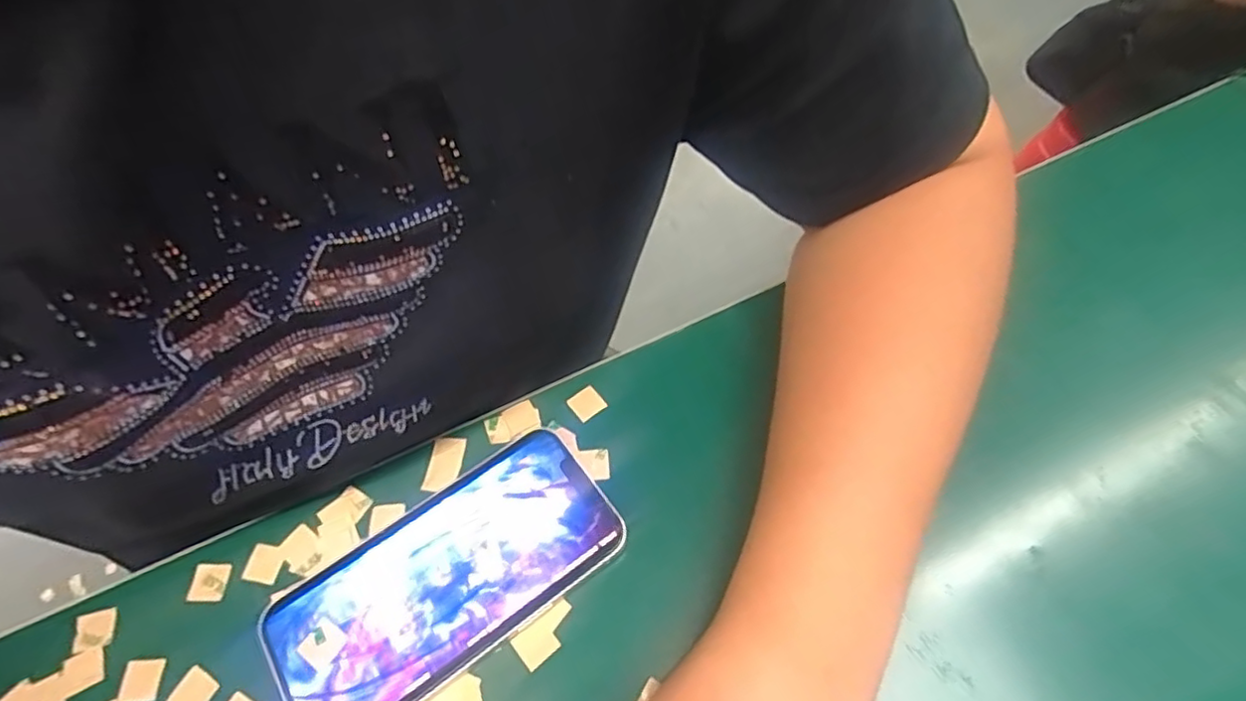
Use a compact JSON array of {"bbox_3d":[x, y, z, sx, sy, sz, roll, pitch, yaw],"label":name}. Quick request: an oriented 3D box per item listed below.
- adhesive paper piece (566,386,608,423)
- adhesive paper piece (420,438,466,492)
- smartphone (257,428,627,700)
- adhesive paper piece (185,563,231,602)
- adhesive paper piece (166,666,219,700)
[{"bbox_3d":[-0.018,0.027,0.313,0.015,0.004,0.015,-37,69,-14],"label":"adhesive paper piece"},{"bbox_3d":[-0.086,0.055,0.299,0.016,0.004,0.026,8,63,-1],"label":"adhesive paper piece"},{"bbox_3d":[-0.075,0.096,0.266,0.143,0.009,0.072,-33,63,-17],"label":"smartphone"},{"bbox_3d":[-0.180,0.101,0.271,0.015,0.004,0.016,1,59,2],"label":"adhesive paper piece"},{"bbox_3d":[-0.172,0.136,0.248,0.015,0.004,0.016,25,63,16],"label":"adhesive paper piece"}]

